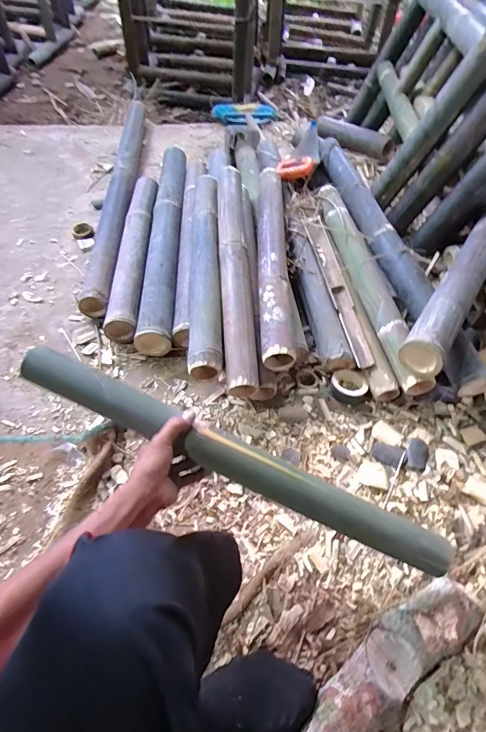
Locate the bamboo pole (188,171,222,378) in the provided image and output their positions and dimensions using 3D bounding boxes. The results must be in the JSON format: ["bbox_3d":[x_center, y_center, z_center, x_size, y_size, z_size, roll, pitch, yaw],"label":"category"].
[{"bbox_3d":[-0.092,-0.259,0.956,0.072,0.058,0.659,-2,56,-4],"label":"bamboo pole"}]

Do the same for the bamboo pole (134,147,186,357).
[{"bbox_3d":[-0.215,-0.379,1.103,0.087,0.070,0.824,0,55,-3],"label":"bamboo pole"}]

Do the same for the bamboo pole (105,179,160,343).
[{"bbox_3d":[-0.289,-0.324,1.072,0.077,0.059,0.614,0,55,-3],"label":"bamboo pole"}]

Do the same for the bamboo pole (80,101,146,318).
[{"bbox_3d":[-0.377,-0.575,1.244,0.079,0.060,1.092,-1,55,-4],"label":"bamboo pole"}]

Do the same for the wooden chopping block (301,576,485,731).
[{"bbox_3d":[0.209,0.430,0.562,0.323,0.062,0.095,-33,63,-23],"label":"wooden chopping block"}]

